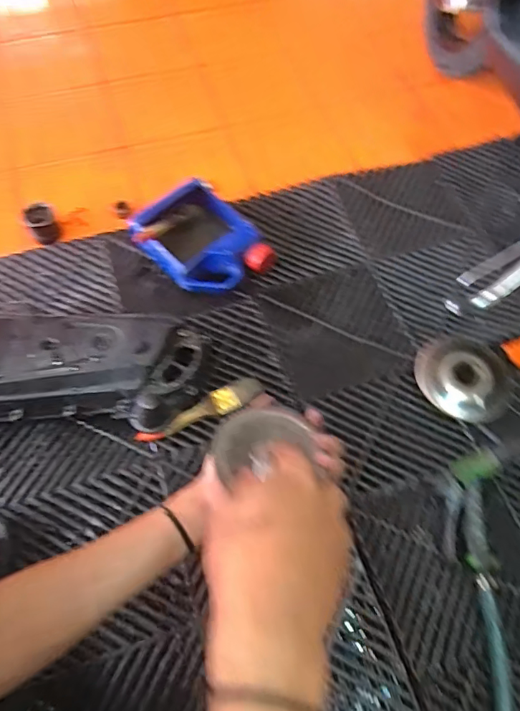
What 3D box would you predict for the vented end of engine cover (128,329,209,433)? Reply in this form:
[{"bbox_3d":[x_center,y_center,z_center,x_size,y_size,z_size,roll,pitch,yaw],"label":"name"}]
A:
[{"bbox_3d":[-0.115,0.036,0.694,0.060,0.071,0.156,25,77,13],"label":"vented end of engine cover"}]

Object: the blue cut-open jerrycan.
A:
[{"bbox_3d":[-0.098,-0.178,0.805,0.165,0.082,0.184,-30,66,-17],"label":"blue cut-open jerrycan"}]

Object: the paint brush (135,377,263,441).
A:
[{"bbox_3d":[-0.079,0.077,0.701,0.183,0.019,0.034,-27,65,-16],"label":"paint brush"}]

